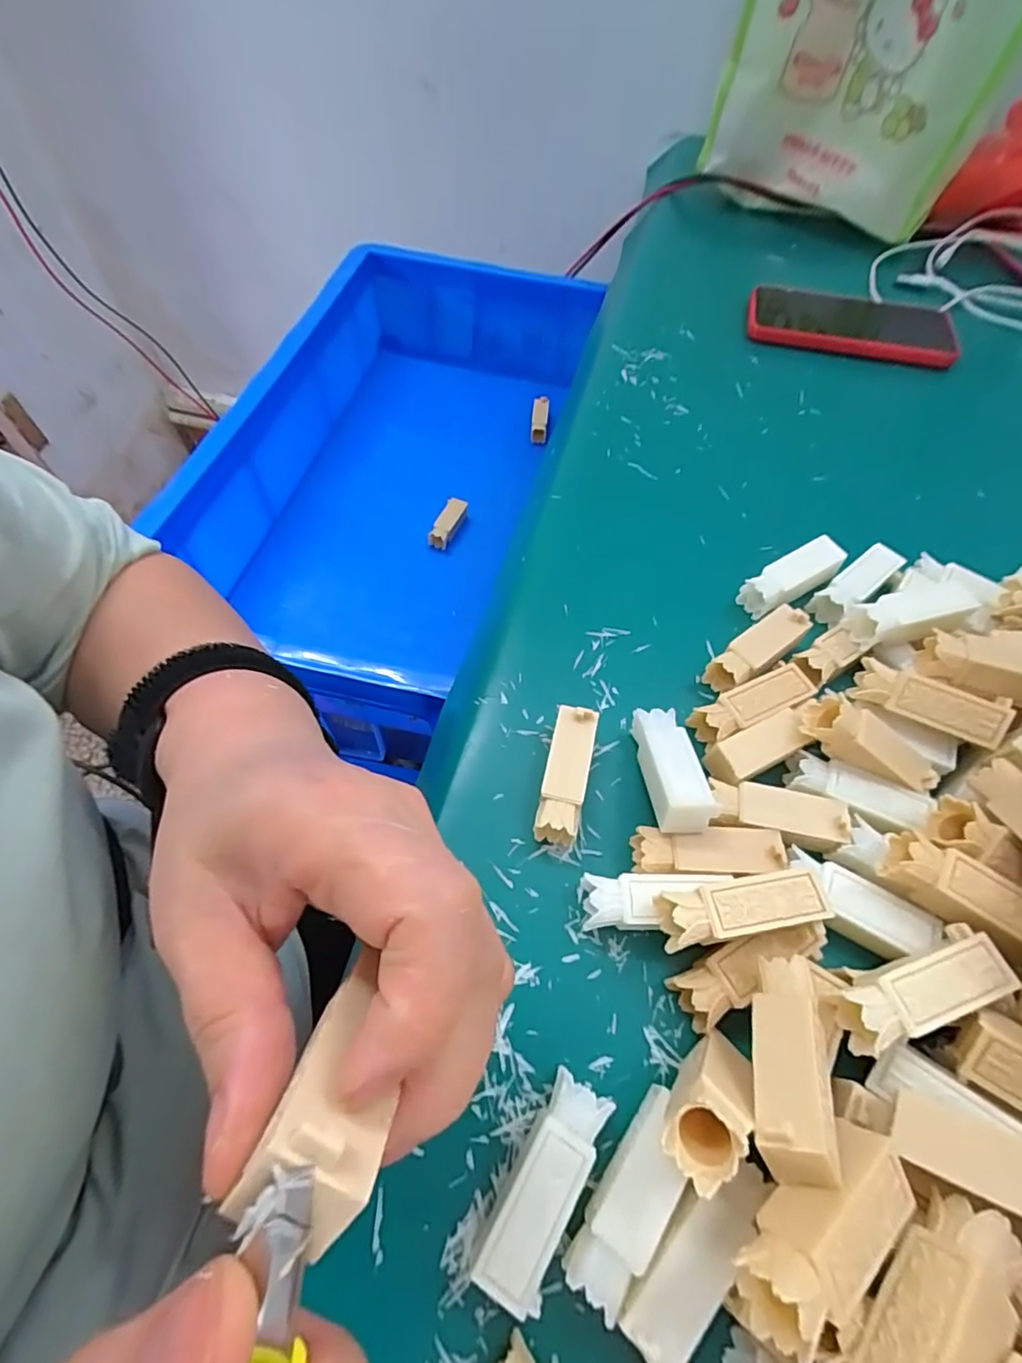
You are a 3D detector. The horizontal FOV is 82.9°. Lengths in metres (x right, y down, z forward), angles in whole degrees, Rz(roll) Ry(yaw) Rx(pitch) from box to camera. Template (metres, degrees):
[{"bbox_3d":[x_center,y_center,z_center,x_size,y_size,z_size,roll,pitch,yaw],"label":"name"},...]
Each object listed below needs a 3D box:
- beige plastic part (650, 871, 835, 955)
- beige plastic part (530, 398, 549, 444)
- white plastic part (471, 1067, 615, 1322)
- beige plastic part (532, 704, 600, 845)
[{"bbox_3d":[0.087,0.088,0.224,0.061,0.020,0.021,-9,59,-6],"label":"beige plastic part"},{"bbox_3d":[0.038,-0.343,0.756,0.021,0.026,0.069,4,59,2],"label":"beige plastic part"},{"bbox_3d":[0.011,0.169,0.196,0.022,0.019,0.061,25,62,14],"label":"white plastic part"},{"bbox_3d":[0.026,0.043,0.270,0.020,0.022,0.060,11,59,6],"label":"beige plastic part"}]

